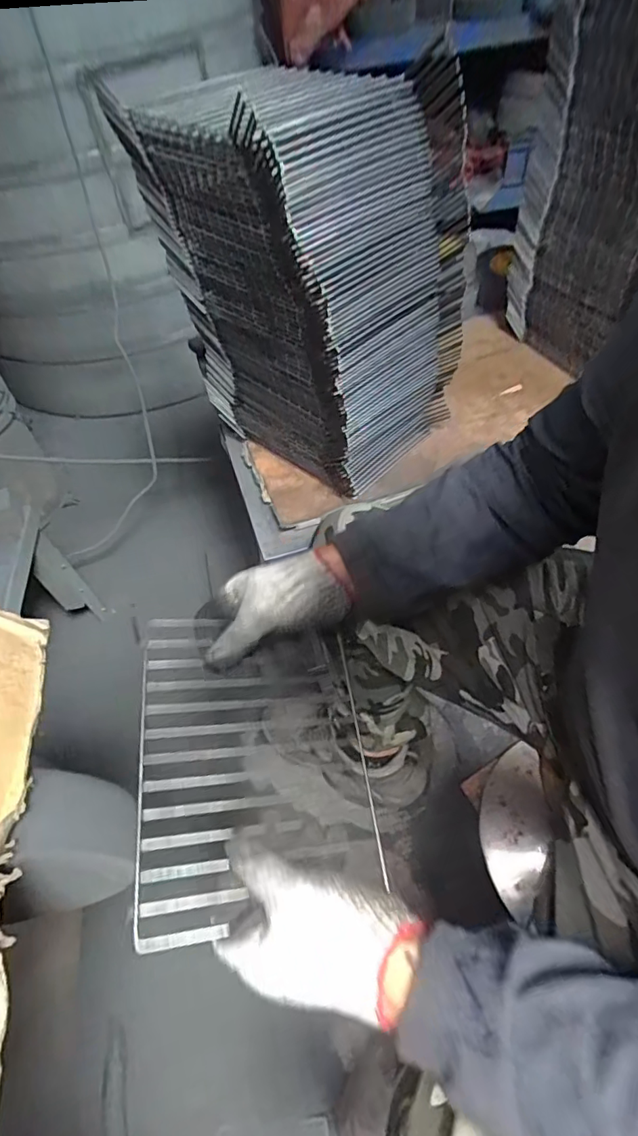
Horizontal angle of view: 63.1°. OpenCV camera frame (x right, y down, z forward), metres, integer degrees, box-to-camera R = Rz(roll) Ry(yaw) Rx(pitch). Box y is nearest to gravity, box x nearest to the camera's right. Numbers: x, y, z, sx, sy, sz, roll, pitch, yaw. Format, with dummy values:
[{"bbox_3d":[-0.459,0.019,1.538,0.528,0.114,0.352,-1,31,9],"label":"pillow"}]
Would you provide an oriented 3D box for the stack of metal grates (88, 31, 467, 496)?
[{"bbox_3d":[-0.003,-0.333,0.661,0.277,0.393,0.263,-37,57,-21],"label":"stack of metal grates"}]

